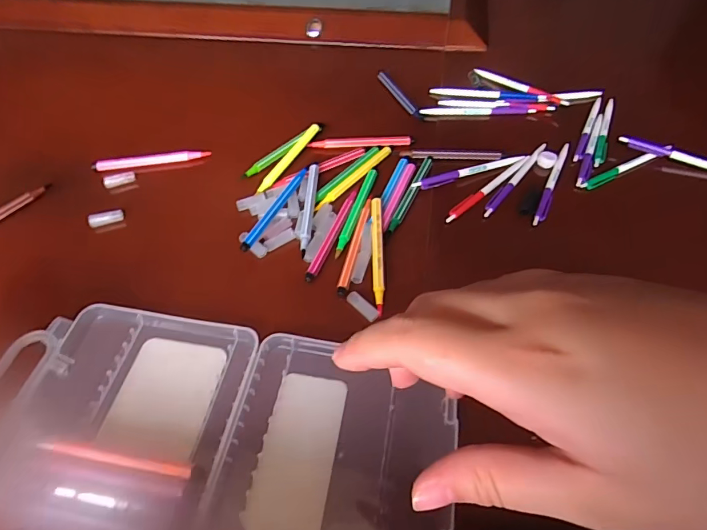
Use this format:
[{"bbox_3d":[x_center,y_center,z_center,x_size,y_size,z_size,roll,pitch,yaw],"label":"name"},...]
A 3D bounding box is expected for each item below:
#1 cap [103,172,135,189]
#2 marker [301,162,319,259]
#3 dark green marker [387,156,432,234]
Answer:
[{"bbox_3d":[-0.255,-0.093,0.481,0.033,0.008,0.012,-25,56,-32],"label":"cap"},{"bbox_3d":[-0.044,-0.059,0.443,0.012,0.013,0.119,1,54,1],"label":"marker"},{"bbox_3d":[0.062,-0.075,0.462,0.012,0.006,0.117,20,56,15],"label":"dark green marker"}]

